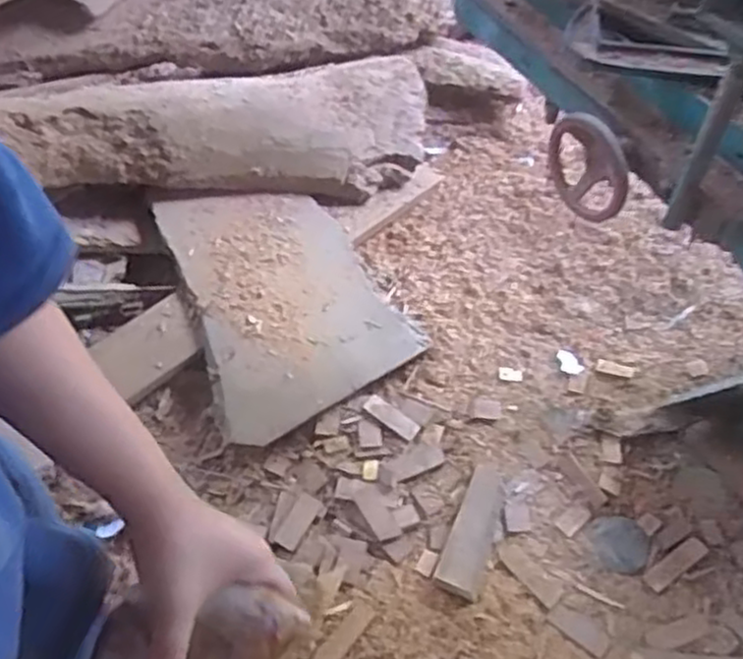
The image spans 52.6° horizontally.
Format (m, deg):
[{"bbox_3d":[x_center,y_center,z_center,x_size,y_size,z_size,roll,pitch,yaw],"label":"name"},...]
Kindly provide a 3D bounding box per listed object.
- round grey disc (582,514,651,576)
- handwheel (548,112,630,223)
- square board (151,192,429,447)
[{"bbox_3d":[0.442,0.384,1.359,0.112,0.013,0.104,1,56,-1],"label":"round grey disc"},{"bbox_3d":[0.260,-0.197,0.914,0.047,0.111,0.121,-31,62,-21],"label":"handwheel"},{"bbox_3d":[-0.172,-0.087,1.599,0.435,0.028,0.605,-18,60,-13],"label":"square board"}]

